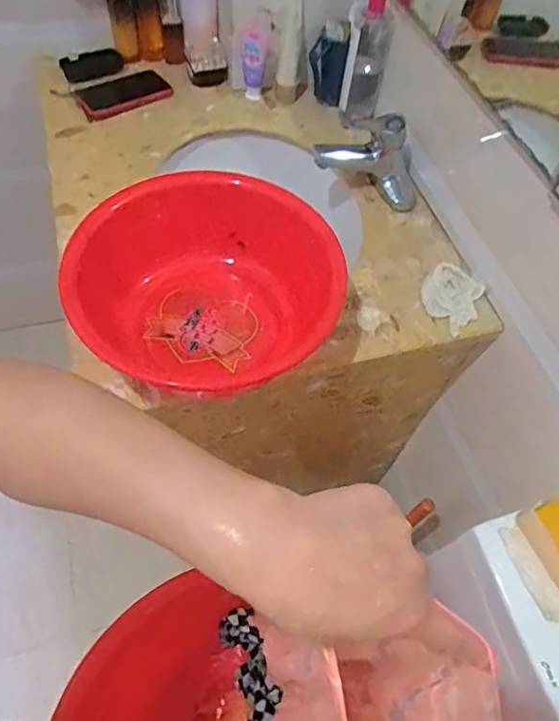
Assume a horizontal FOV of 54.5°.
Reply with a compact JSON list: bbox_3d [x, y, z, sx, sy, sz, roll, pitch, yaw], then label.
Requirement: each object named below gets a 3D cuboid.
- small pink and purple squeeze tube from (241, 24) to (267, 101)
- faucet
[{"bbox_3d":[-0.049,-0.553,1.010,0.046,0.120,0.032,-15,47,-14],"label":"small pink and purple squeeze tube"},{"bbox_3d":[0.148,-0.323,0.860,0.161,0.108,0.074,21,59,9],"label":"faucet"}]

